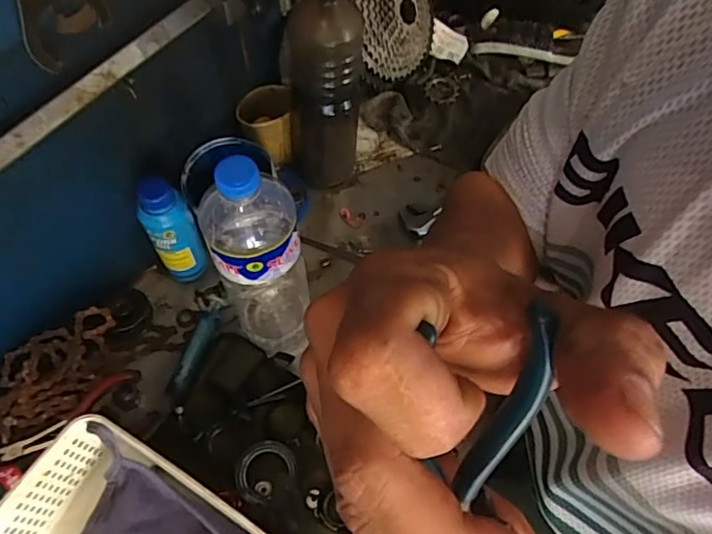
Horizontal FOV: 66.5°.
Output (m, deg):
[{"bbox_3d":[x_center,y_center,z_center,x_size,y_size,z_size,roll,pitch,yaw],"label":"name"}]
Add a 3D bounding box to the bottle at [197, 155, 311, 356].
[{"bbox_3d":[-0.086,0.001,0.499,0.078,0.267,0.069,-14,62,-8],"label":"bottle"}]

